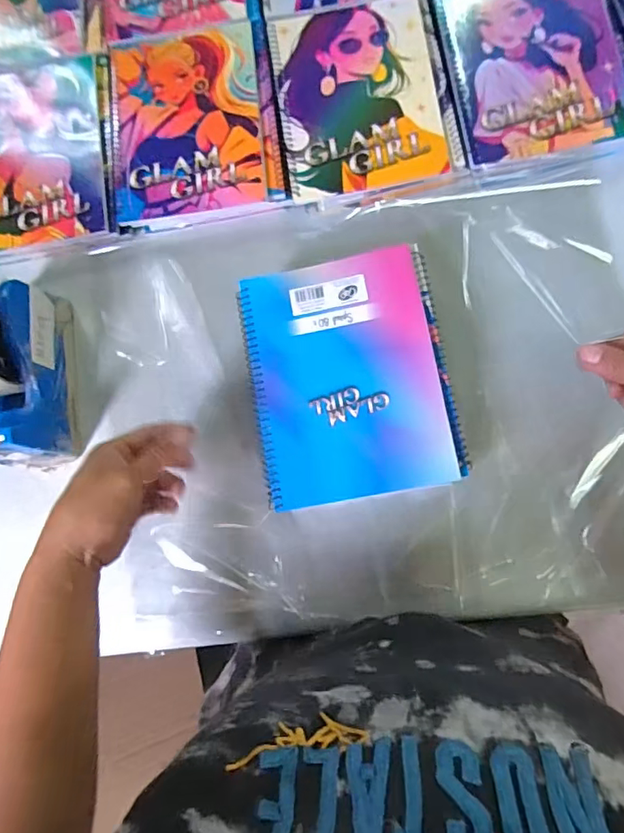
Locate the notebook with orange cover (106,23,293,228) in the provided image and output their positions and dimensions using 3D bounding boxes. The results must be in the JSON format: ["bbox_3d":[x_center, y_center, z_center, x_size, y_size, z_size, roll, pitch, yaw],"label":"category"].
[{"bbox_3d":[-0.118,-0.291,0.496,0.162,0.007,0.196,-6,82,5],"label":"notebook with orange cover"}]

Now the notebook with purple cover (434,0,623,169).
[{"bbox_3d":[0.205,-0.334,0.467,0.151,0.013,0.195,-9,82,4],"label":"notebook with purple cover"}]

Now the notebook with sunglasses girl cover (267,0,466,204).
[{"bbox_3d":[0.047,-0.308,0.481,0.157,0.013,0.194,-9,82,4],"label":"notebook with sunglasses girl cover"}]

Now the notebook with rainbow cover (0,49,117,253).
[{"bbox_3d":[-0.276,-0.275,0.510,0.153,0.008,0.215,-7,82,2],"label":"notebook with rainbow cover"}]

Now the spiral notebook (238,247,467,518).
[{"bbox_3d":[0.029,-0.033,0.410,0.154,0.014,0.194,-11,81,4],"label":"spiral notebook"}]

